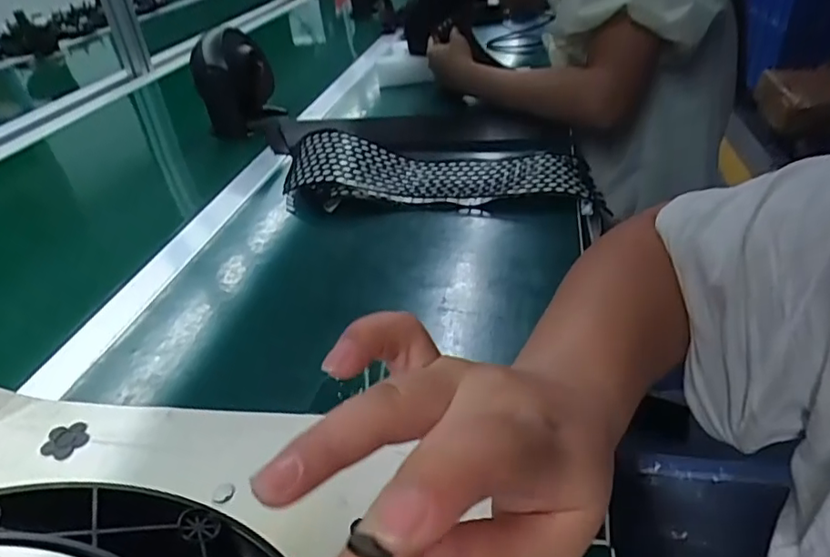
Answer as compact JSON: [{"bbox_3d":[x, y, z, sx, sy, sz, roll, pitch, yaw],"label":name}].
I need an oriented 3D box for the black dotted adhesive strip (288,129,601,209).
[{"bbox_3d":[0.017,-0.116,0.614,0.319,0.044,0.105,2,35,11],"label":"black dotted adhesive strip"}]

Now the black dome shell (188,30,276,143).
[{"bbox_3d":[-0.257,-0.280,0.829,0.103,0.128,0.086,-13,35,-11],"label":"black dome shell"}]

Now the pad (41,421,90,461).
[{"bbox_3d":[-0.214,0.098,0.356,0.027,0.004,0.026,11,38,22],"label":"pad"}]

